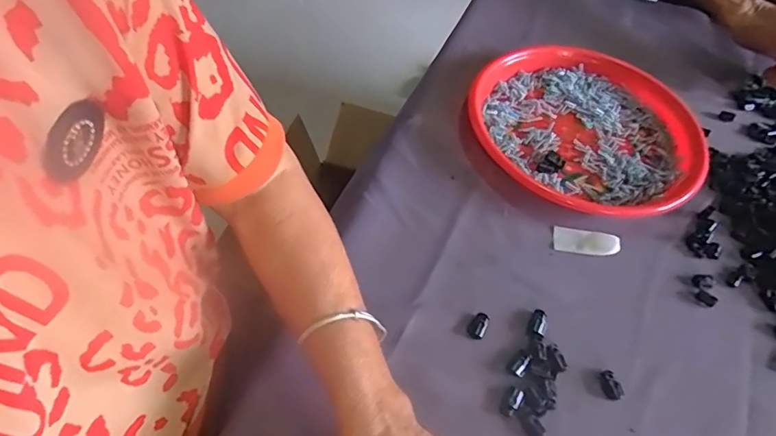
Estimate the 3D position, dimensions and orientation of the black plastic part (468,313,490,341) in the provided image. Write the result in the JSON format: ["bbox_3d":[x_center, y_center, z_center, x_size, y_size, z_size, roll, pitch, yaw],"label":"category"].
[{"bbox_3d":[0.072,0.086,0.386,0.013,0.006,0.021,27,56,12],"label":"black plastic part"}]

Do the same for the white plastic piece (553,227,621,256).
[{"bbox_3d":[0.180,0.022,0.442,0.057,0.004,0.025,5,60,8],"label":"white plastic piece"}]

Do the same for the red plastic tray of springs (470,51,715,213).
[{"bbox_3d":[0.204,-0.096,0.513,0.236,0.030,0.219,9,54,2],"label":"red plastic tray of springs"}]

